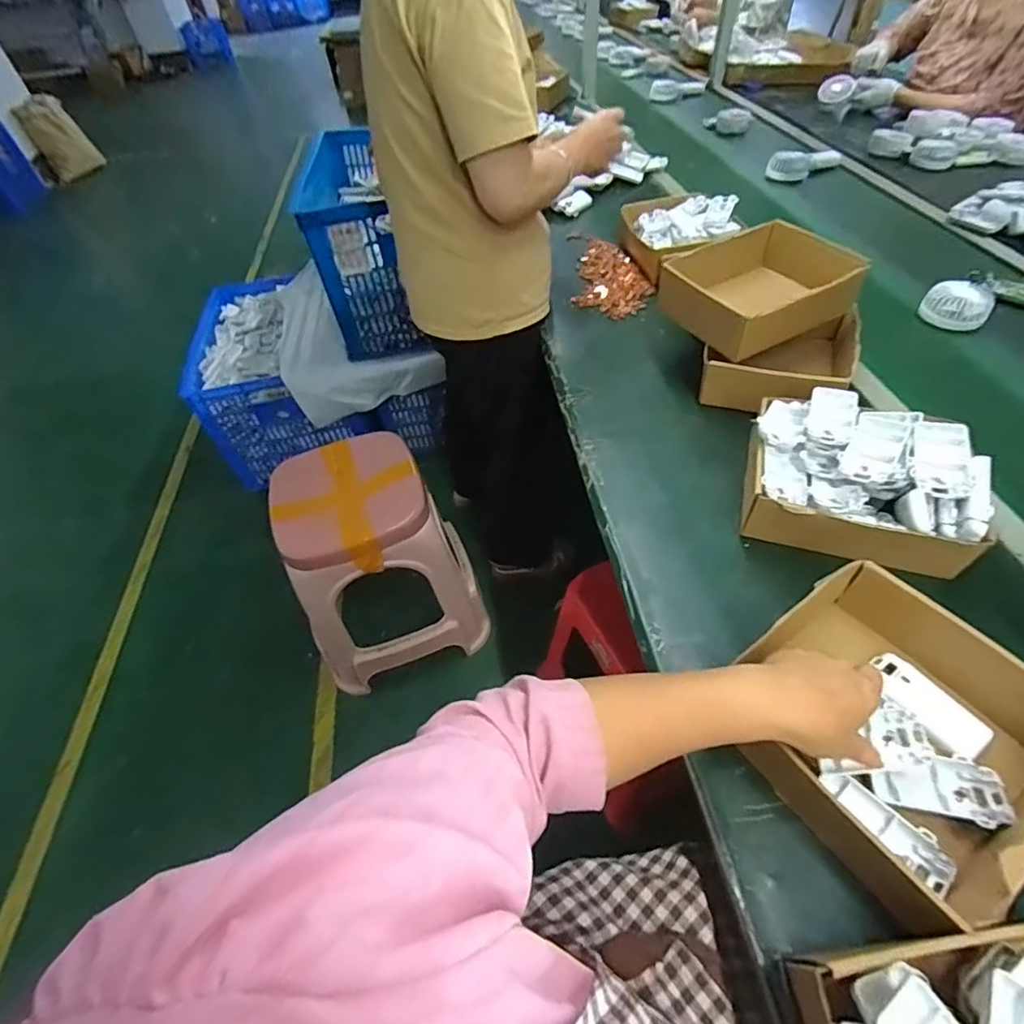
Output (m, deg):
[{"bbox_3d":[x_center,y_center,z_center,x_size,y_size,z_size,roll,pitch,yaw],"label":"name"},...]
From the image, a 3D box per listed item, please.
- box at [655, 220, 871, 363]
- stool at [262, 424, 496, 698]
[{"bbox_3d":[0.347,-0.318,0.739,0.240,0.077,0.188,-28,53,-16],"label":"box"},{"bbox_3d":[-0.287,0.116,1.200,0.357,0.448,0.328,-17,51,-7],"label":"stool"}]

